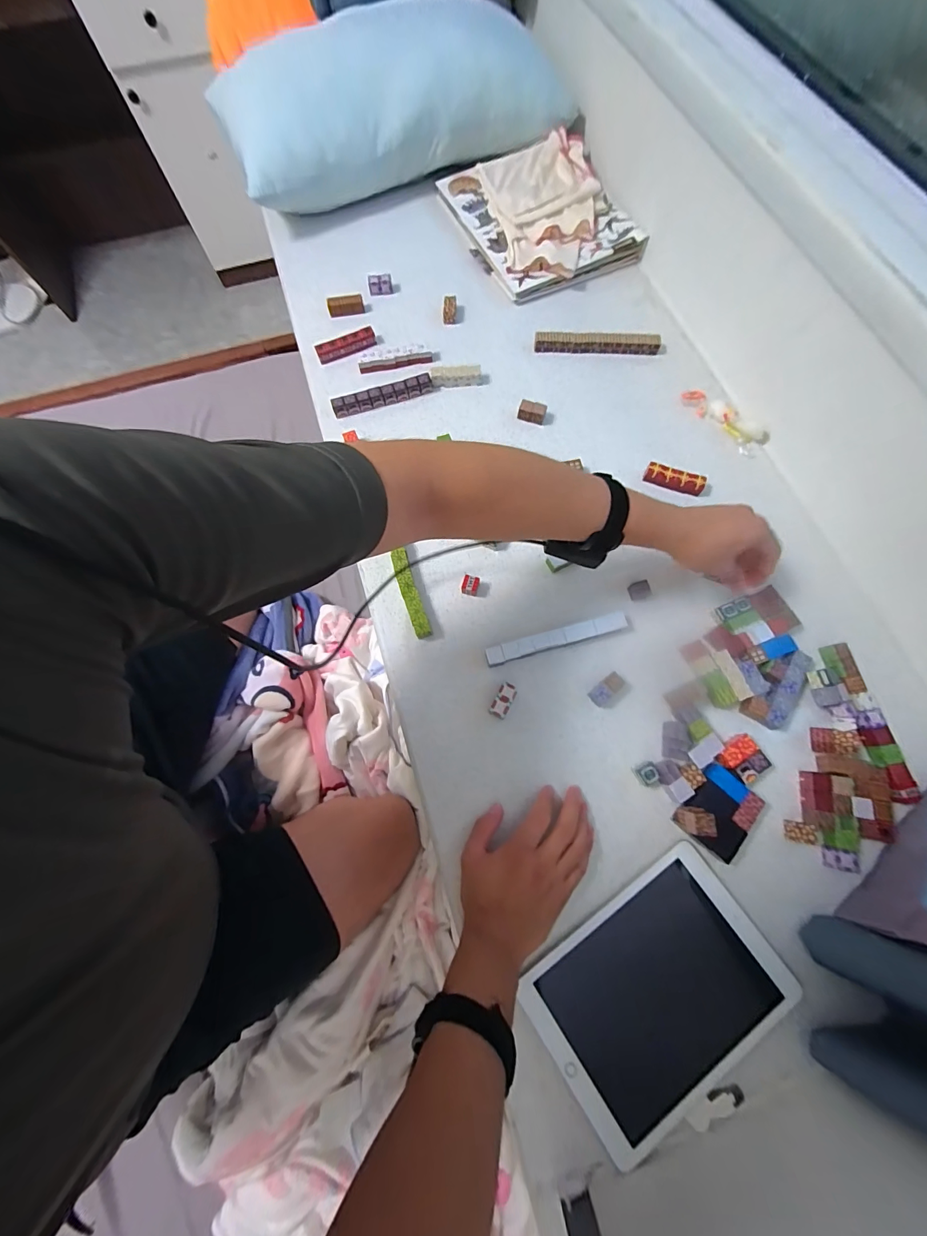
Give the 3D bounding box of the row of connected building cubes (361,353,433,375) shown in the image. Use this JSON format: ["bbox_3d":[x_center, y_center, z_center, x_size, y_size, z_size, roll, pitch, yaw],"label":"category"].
[{"bbox_3d":[-0.114,-0.432,0.699,0.122,0.011,0.012,-9,71,-1],"label":"row of connected building cubes"}]

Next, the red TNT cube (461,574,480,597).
[{"bbox_3d":[0.010,-0.042,0.551,0.021,0.025,0.021,12,72,6],"label":"red TNT cube"}]

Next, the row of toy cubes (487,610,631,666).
[{"bbox_3d":[0.119,0.026,0.526,0.183,0.019,0.022,-16,71,-4],"label":"row of toy cubes"}]

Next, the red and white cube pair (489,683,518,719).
[{"bbox_3d":[0.049,0.099,0.500,0.022,0.016,0.041,28,74,11],"label":"red and white cube pair"}]

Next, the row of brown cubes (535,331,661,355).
[{"bbox_3d":[0.219,-0.450,0.679,0.198,0.020,0.029,3,71,3],"label":"row of brown cubes"}]

